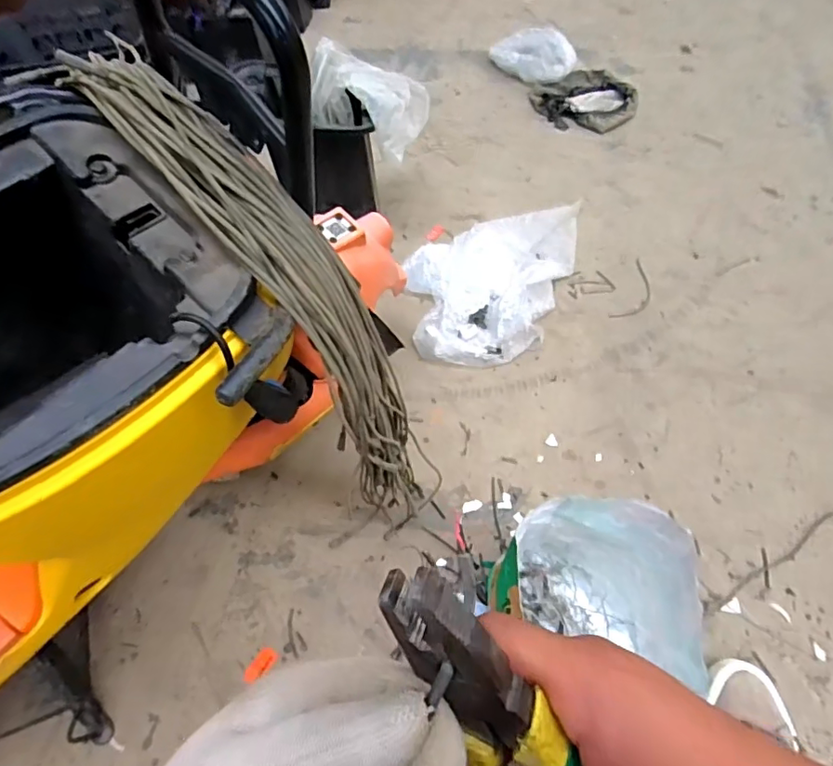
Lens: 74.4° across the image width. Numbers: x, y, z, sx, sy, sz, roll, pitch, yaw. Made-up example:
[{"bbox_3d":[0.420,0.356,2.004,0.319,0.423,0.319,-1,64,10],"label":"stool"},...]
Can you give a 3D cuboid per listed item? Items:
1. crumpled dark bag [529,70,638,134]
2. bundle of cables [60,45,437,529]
[{"bbox_3d":[0.494,-0.840,1.617,0.306,0.033,0.316,26,61,21],"label":"crumpled dark bag"},{"bbox_3d":[-0.121,-0.089,0.494,0.078,0.455,0.136,-47,28,-25],"label":"bundle of cables"}]

